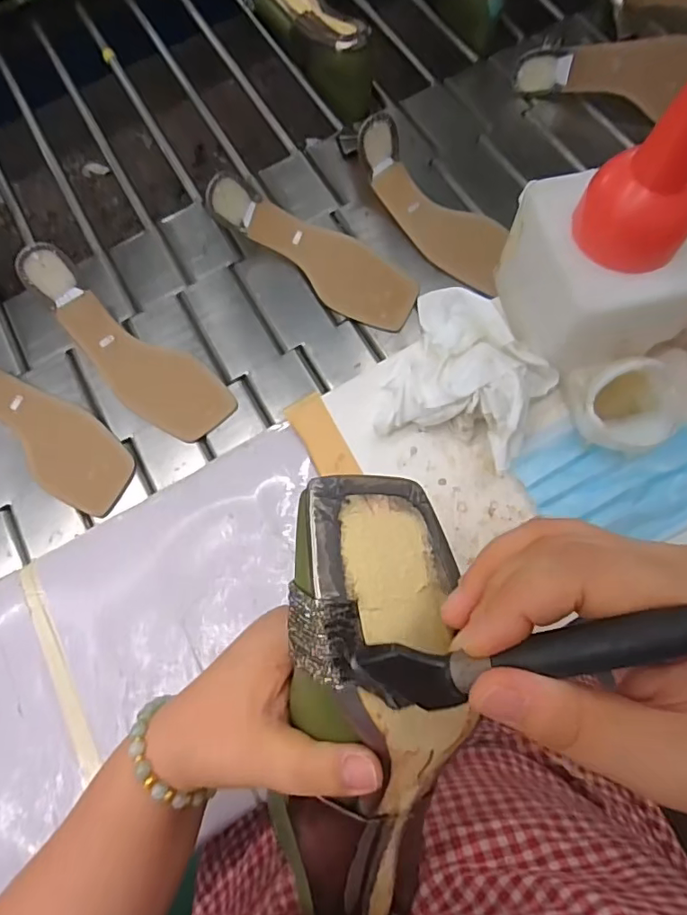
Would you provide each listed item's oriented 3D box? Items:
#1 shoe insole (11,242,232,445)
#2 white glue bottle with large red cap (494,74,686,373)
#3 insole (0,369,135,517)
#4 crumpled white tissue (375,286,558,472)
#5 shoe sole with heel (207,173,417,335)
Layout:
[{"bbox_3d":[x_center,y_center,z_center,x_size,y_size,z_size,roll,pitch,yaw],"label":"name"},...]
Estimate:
[{"bbox_3d":[-0.213,-0.106,0.520,0.231,0.043,0.074,41,77,-4],"label":"shoe insole"},{"bbox_3d":[0.194,-0.161,0.345,0.111,0.194,0.115,-8,71,-4],"label":"white glue bottle with large red cap"},{"bbox_3d":[-0.295,-0.036,0.486,0.215,0.080,0.075,33,76,12],"label":"insole"},{"bbox_3d":[0.102,-0.064,0.432,0.126,0.051,0.132,25,72,7],"label":"crumpled white tissue"},{"bbox_3d":[-0.028,-0.212,0.544,0.227,0.041,0.067,32,75,-1],"label":"shoe sole with heel"}]

